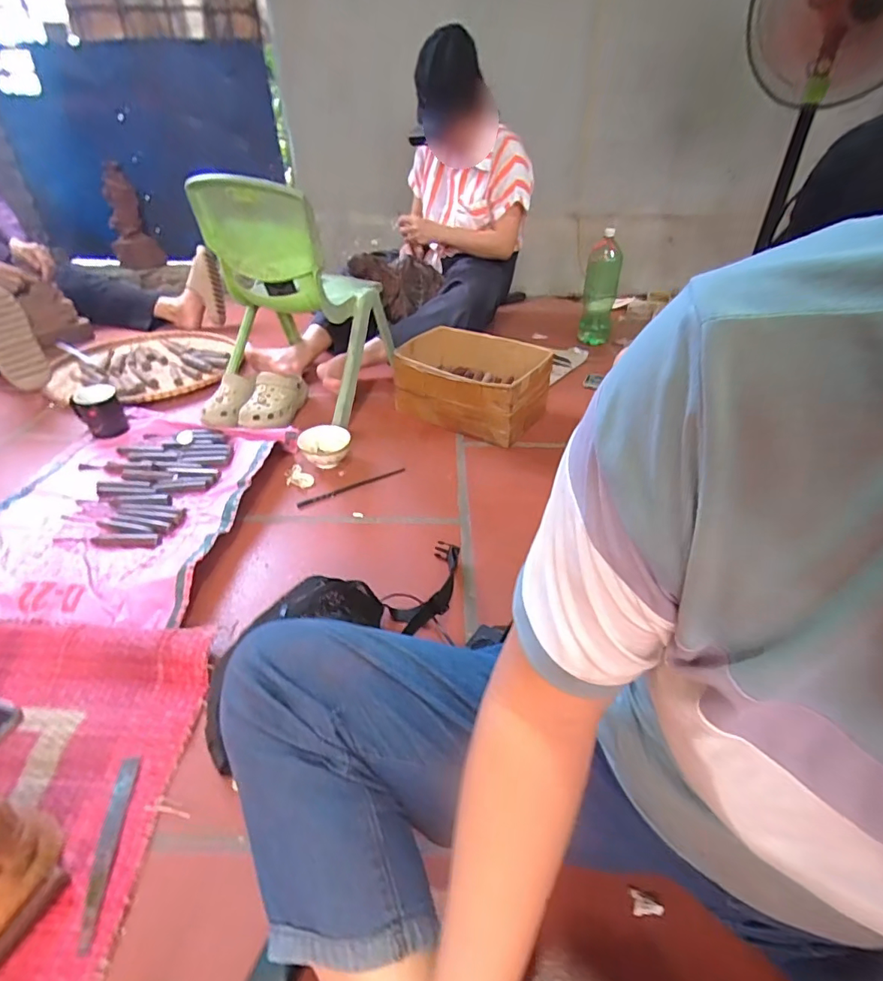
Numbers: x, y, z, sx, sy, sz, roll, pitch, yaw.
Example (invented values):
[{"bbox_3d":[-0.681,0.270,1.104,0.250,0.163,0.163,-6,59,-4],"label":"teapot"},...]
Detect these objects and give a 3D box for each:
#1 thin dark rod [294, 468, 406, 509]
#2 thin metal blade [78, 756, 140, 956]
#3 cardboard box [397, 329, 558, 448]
[{"bbox_3d":[-0.178,-0.009,1.003,0.230,0.006,0.015,-18,42,-25],"label":"thin dark rod"},{"bbox_3d":[-0.342,0.361,0.510,0.020,0.005,0.168,-5,38,-10],"label":"thin metal blade"},{"bbox_3d":[0.074,-0.276,1.225,0.346,0.149,0.289,24,42,25],"label":"cardboard box"}]

